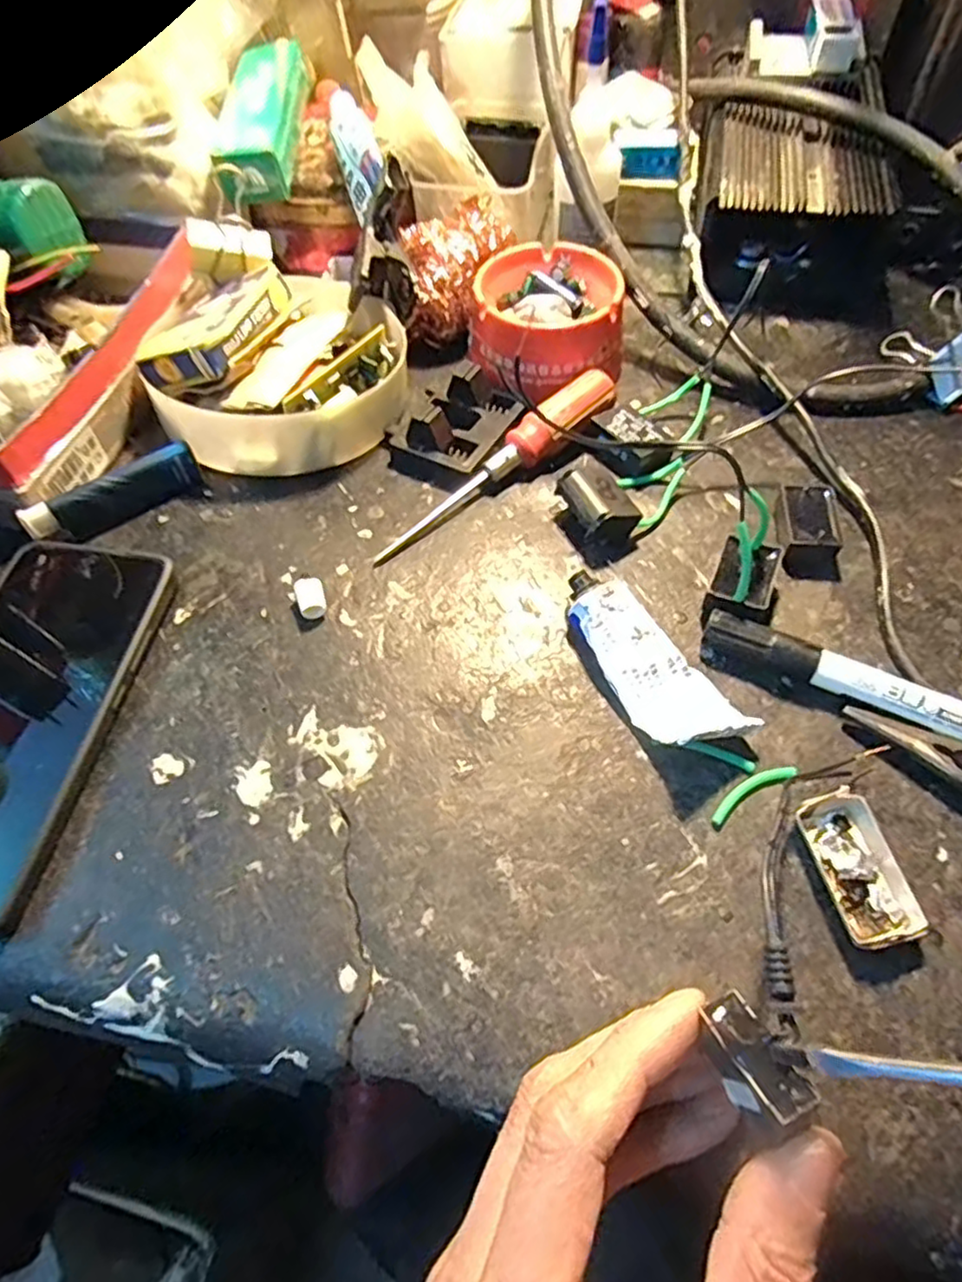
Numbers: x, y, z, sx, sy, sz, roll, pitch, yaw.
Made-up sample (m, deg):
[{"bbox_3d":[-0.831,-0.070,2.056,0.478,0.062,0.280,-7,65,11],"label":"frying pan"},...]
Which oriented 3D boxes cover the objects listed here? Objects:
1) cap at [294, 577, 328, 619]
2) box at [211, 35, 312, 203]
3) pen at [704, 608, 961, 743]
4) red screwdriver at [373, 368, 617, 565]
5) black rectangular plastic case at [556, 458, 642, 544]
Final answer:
[{"bbox_3d":[-0.074,-0.018,0.299,0.012,0.011,0.015,-15,59,-8],"label":"cap"},{"bbox_3d":[-0.128,-0.311,0.402,0.038,0.024,0.153,-3,59,0],"label":"box"},{"bbox_3d":[0.155,0.022,0.269,0.136,0.016,0.016,25,62,16],"label":"pen"},{"bbox_3d":[0.008,-0.088,0.335,0.149,0.025,0.020,-34,63,-18],"label":"red screwdriver"},{"bbox_3d":[0.054,-0.063,0.321,0.027,0.022,0.038,-22,60,-12],"label":"black rectangular plastic case"}]

